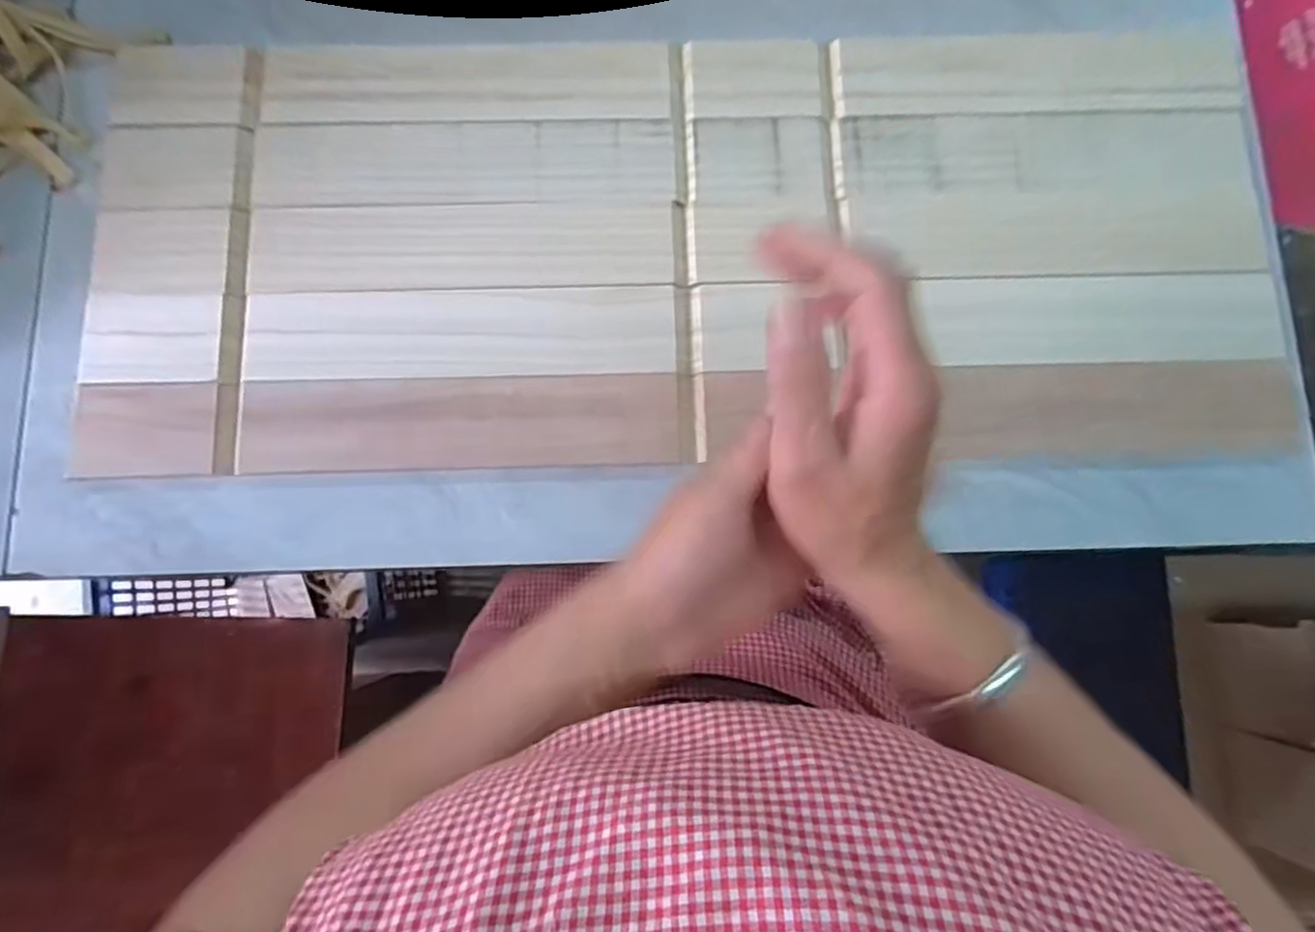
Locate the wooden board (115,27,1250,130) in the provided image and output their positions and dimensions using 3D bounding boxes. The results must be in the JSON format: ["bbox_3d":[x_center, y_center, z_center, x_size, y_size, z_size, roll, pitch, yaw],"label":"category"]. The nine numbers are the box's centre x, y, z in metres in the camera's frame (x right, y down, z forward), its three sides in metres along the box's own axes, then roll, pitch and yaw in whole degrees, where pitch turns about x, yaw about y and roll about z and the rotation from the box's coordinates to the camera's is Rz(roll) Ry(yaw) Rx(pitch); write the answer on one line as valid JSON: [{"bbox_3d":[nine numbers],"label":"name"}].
[{"bbox_3d":[0.019,-0.258,0.437,0.724,0.007,0.063,-1,82,0],"label":"wooden board"}]

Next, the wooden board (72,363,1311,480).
[{"bbox_3d":[0.023,-0.029,0.404,0.728,0.011,0.065,-2,82,-1],"label":"wooden board"}]

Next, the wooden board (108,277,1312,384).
[{"bbox_3d":[0.020,-0.085,0.413,0.731,0.007,0.064,-2,82,-1],"label":"wooden board"}]

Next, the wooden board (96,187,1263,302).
[{"bbox_3d":[0.022,-0.143,0.425,0.731,0.012,0.058,-2,82,-1],"label":"wooden board"}]

